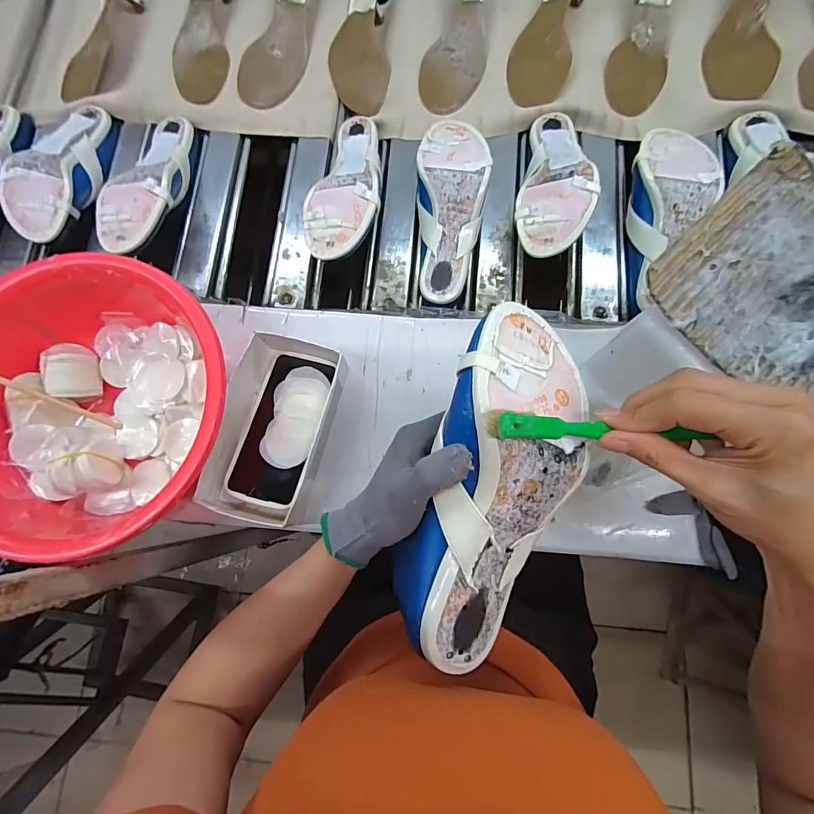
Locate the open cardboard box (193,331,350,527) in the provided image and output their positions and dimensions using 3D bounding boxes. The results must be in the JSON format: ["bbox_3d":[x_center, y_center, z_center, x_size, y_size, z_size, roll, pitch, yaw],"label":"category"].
[{"bbox_3d":[-0.139,0.021,0.451,0.111,0.048,0.203,15,79,4],"label":"open cardboard box"}]

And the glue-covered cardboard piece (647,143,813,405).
[{"bbox_3d":[0.279,-0.094,0.299,0.161,0.028,0.152,-43,78,-6],"label":"glue-covered cardboard piece"}]

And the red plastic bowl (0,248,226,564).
[{"bbox_3d":[-0.309,-0.001,0.433,0.275,0.105,0.261,0,79,1],"label":"red plastic bowl"}]

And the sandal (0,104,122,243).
[{"bbox_3d":[-0.472,-0.325,0.573,0.089,0.052,0.227,2,79,2],"label":"sandal"}]

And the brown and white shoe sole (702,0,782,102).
[{"bbox_3d":[0.474,-0.527,0.570,0.086,0.048,0.228,21,80,5],"label":"brown and white shoe sole"}]

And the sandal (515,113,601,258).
[{"bbox_3d":[0.187,-0.282,0.526,0.082,0.074,0.222,14,79,4],"label":"sandal"}]

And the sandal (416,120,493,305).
[{"bbox_3d":[0.054,-0.246,0.528,0.084,0.051,0.224,4,93,2],"label":"sandal"}]

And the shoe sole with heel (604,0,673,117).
[{"bbox_3d":[0.340,-0.536,0.599,0.080,0.012,0.238,13,93,4],"label":"shoe sole with heel"}]

